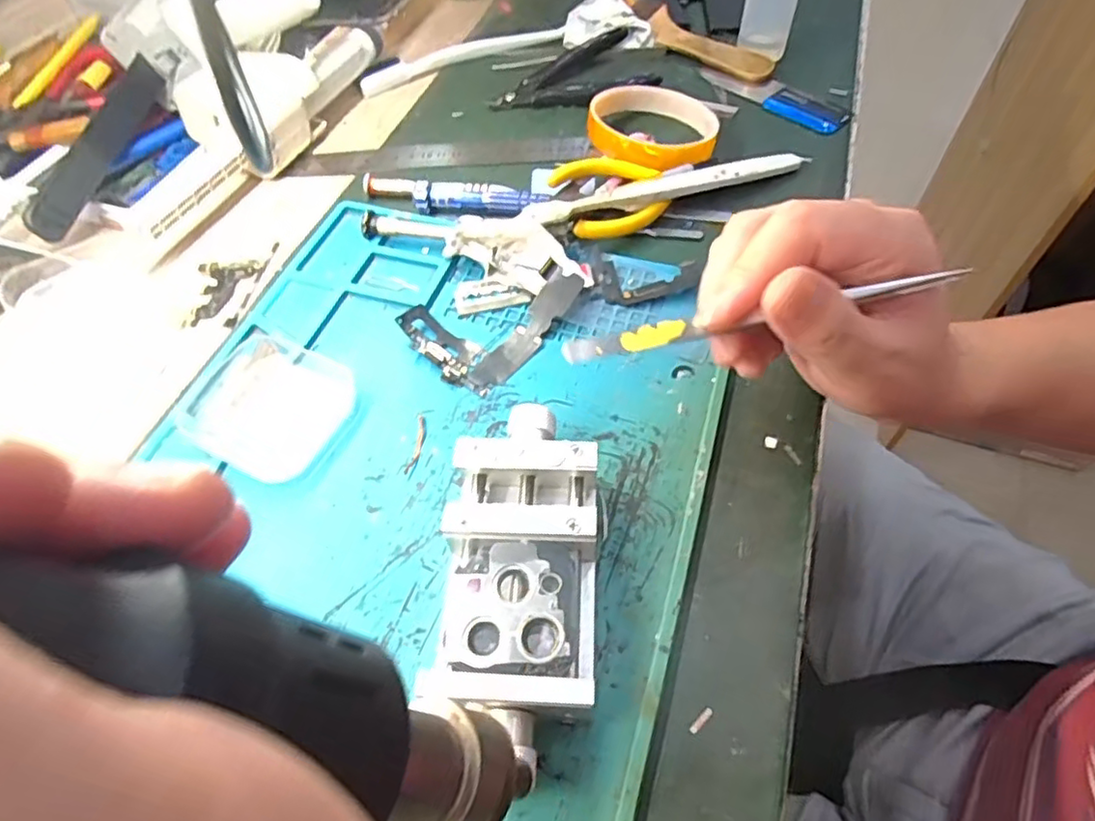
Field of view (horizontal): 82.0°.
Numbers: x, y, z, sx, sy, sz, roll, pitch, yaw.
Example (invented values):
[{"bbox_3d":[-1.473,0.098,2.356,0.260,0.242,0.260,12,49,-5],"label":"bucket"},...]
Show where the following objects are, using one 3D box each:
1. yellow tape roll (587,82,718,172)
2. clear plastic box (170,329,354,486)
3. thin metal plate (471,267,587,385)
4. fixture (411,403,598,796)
[{"bbox_3d":[0.068,-0.185,0.409,0.079,0.024,0.090,7,56,8],"label":"yellow tape roll"},{"bbox_3d":[-0.131,-0.004,0.298,0.078,0.011,0.068,21,59,17],"label":"clear plastic box"},{"bbox_3d":[-0.010,-0.041,0.319,0.017,0.008,0.073,34,77,23],"label":"thin metal plate"},{"bbox_3d":[-0.010,0.058,0.238,0.054,0.032,0.127,2,55,4],"label":"fixture"}]

